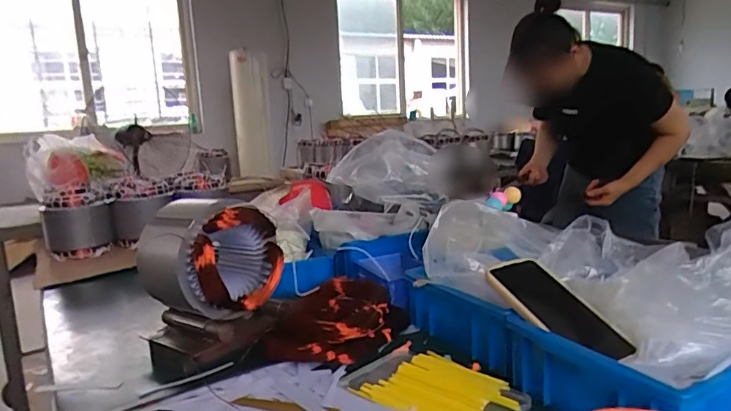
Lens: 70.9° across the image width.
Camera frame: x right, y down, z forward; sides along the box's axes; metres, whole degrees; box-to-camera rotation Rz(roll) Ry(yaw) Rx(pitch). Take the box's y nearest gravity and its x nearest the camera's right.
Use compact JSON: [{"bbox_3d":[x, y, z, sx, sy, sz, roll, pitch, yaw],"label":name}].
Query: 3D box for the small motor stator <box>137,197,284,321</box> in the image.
[{"bbox_3d":[-0.206,0.078,0.698,0.137,0.162,0.143,6,13,43],"label":"small motor stator"}]

